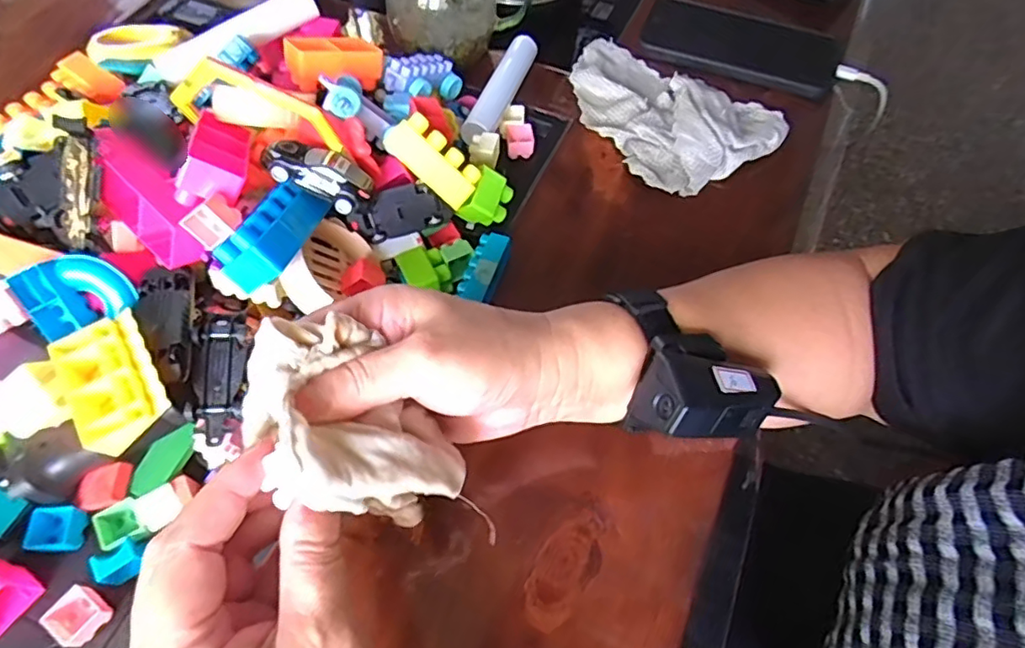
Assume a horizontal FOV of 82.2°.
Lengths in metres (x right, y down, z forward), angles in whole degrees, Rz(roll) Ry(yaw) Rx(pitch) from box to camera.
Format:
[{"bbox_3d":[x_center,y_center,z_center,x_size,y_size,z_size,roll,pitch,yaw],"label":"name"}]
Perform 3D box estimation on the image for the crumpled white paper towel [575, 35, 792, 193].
[{"bbox_3d":[0.116,-0.181,0.472,0.120,0.028,0.176,-29,66,-17],"label":"crumpled white paper towel"}]

